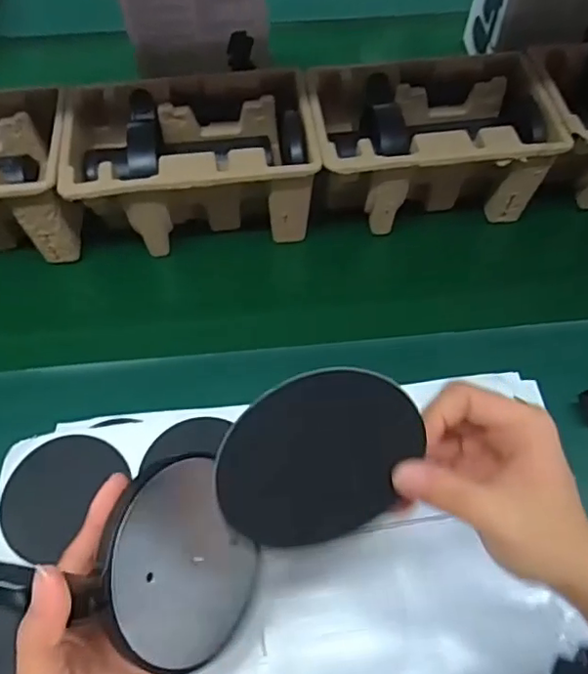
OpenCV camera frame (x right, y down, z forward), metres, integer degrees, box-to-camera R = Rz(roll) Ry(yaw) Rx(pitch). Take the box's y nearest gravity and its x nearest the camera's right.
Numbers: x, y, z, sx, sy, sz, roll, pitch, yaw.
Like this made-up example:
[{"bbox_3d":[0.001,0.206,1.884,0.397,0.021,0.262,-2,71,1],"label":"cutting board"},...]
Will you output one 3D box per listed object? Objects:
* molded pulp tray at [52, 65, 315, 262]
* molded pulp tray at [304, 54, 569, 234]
[{"bbox_3d":[-0.095,-0.165,0.565,0.227,0.099,0.146,-8,57,-5],"label":"molded pulp tray"},{"bbox_3d":[0.130,-0.189,0.580,0.226,0.100,0.144,-6,57,-4],"label":"molded pulp tray"}]

